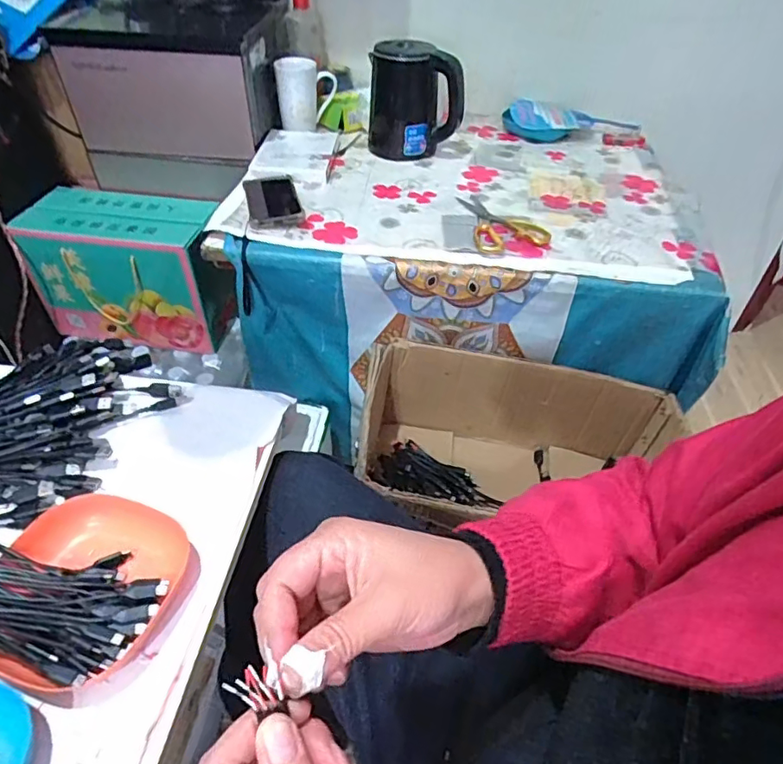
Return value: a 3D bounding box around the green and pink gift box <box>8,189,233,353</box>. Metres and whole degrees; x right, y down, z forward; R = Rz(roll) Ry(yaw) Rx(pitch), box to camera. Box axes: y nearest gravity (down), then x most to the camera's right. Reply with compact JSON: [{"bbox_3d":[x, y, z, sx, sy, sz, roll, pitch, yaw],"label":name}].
[{"bbox_3d":[-0.485,-0.214,1.043,0.321,0.233,0.162,6,45,3],"label":"green and pink gift box"}]

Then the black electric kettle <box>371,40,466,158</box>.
[{"bbox_3d":[0.045,-0.512,0.984,0.170,0.171,0.133,3,45,0],"label":"black electric kettle"}]

